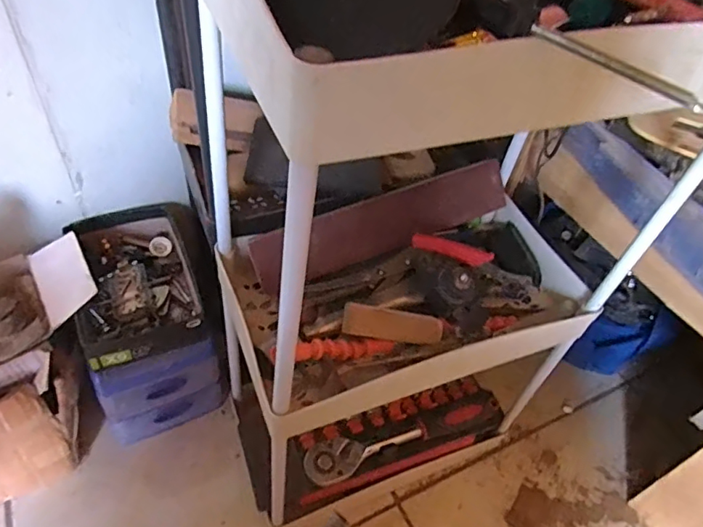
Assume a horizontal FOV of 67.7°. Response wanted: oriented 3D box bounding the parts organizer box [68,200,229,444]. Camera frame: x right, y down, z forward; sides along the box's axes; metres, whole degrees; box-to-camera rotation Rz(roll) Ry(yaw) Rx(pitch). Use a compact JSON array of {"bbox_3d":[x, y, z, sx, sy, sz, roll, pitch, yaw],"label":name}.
[{"bbox_3d":[-0.248,0.072,0.651,0.133,0.196,0.193,-14,50,-19],"label":"parts organizer box"}]

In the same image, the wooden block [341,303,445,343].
[{"bbox_3d":[0.036,0.054,0.461,0.090,0.015,0.026,10,81,-15],"label":"wooden block"}]

